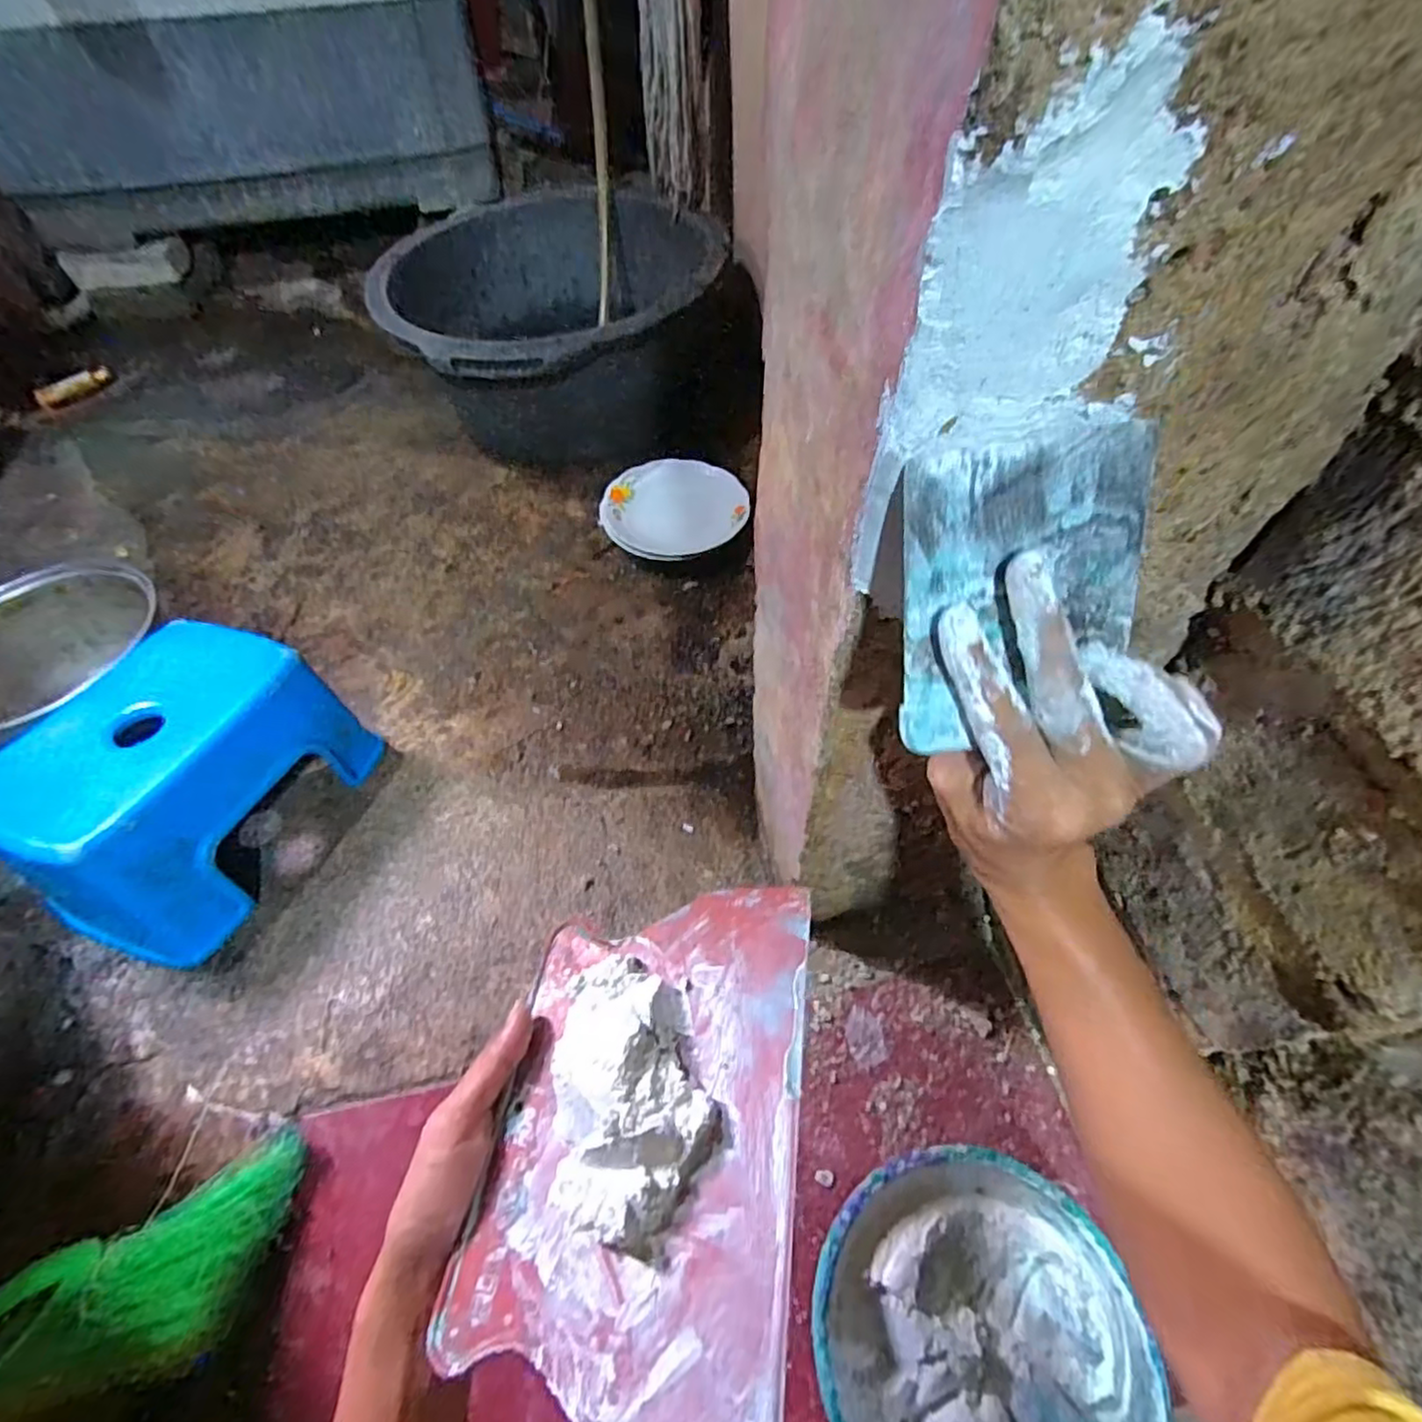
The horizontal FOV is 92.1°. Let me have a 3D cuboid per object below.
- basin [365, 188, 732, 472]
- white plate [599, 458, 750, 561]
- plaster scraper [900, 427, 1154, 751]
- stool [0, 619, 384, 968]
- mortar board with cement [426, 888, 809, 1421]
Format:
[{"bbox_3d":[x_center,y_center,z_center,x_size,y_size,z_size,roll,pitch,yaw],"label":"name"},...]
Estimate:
[{"bbox_3d":[-0.266,-0.688,1.178,0.473,0.222,0.455,9,56,6],"label":"basin"},{"bbox_3d":[-0.058,-0.297,1.018,0.189,0.041,0.215,22,54,16],"label":"white plate"},{"bbox_3d":[0.104,-0.037,0.230,0.077,0.102,0.004,-6,23,1],"label":"plaster scraper"},{"bbox_3d":[-0.506,0.073,0.652,0.185,0.166,0.272,12,51,10],"label":"stool"},{"bbox_3d":[-0.033,0.171,0.289,0.136,0.034,0.205,-5,49,17],"label":"mortar board with cement"}]

